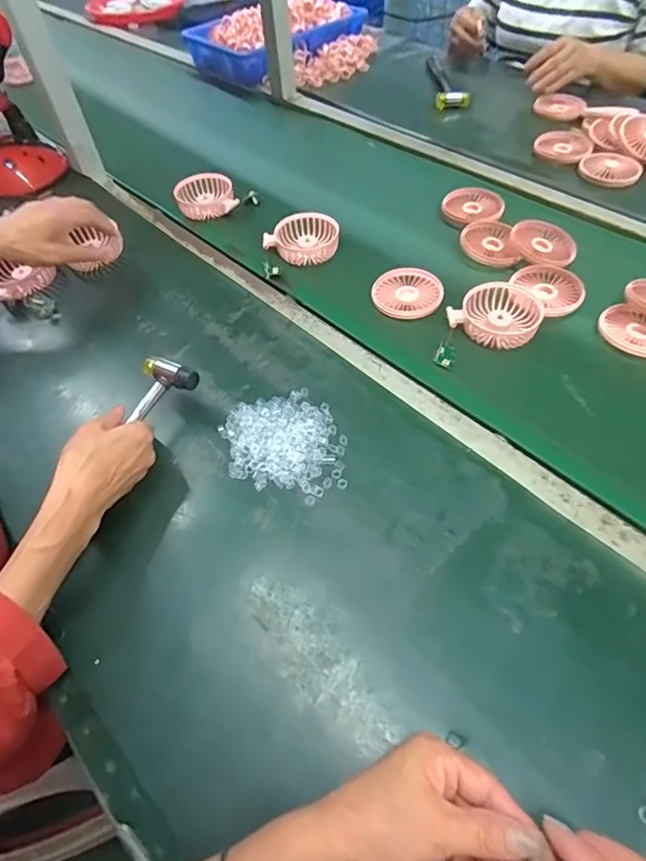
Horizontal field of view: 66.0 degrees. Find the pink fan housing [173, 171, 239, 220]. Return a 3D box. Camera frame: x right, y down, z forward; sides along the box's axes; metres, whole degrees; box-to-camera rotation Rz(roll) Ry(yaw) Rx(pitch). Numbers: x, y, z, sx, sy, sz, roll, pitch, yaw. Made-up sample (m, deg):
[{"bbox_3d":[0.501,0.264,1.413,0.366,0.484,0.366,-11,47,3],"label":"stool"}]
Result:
[{"bbox_3d":[-0.183,-0.363,0.771,0.088,0.033,0.079,-16,55,-7],"label":"pink fan housing"}]

